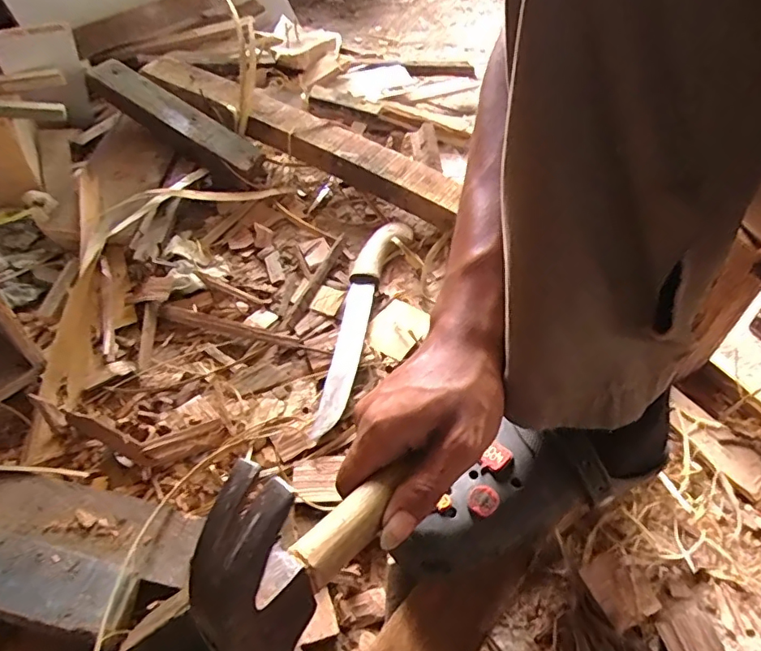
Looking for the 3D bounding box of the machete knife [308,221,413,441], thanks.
[{"bbox_3d":[-0.029,-0.015,0.659,0.057,0.029,0.347,12,48,10],"label":"machete knife"}]

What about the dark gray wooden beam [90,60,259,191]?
[{"bbox_3d":[-0.316,-0.318,0.828,0.285,0.056,0.081,34,50,-3],"label":"dark gray wooden beam"}]

